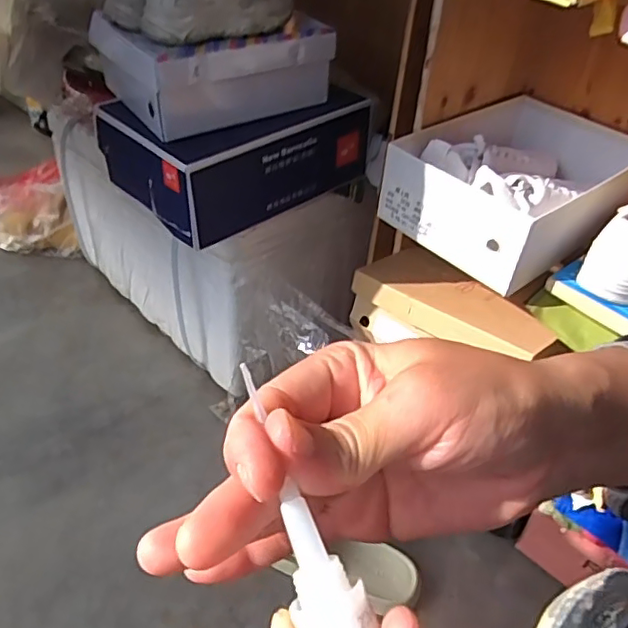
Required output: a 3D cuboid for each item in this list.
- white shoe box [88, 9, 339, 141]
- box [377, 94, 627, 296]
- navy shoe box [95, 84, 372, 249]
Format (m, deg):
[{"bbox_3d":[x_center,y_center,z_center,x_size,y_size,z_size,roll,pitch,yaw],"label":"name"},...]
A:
[{"bbox_3d":[-0.132,-0.344,0.780,0.253,0.106,0.192,-23,46,-30],"label":"white shoe box"},{"bbox_3d":[0.268,-0.168,0.736,0.302,0.108,0.221,-27,48,-33],"label":"box"},{"bbox_3d":[-0.109,-0.252,0.837,0.329,0.130,0.219,-29,50,-35],"label":"navy shoe box"}]

